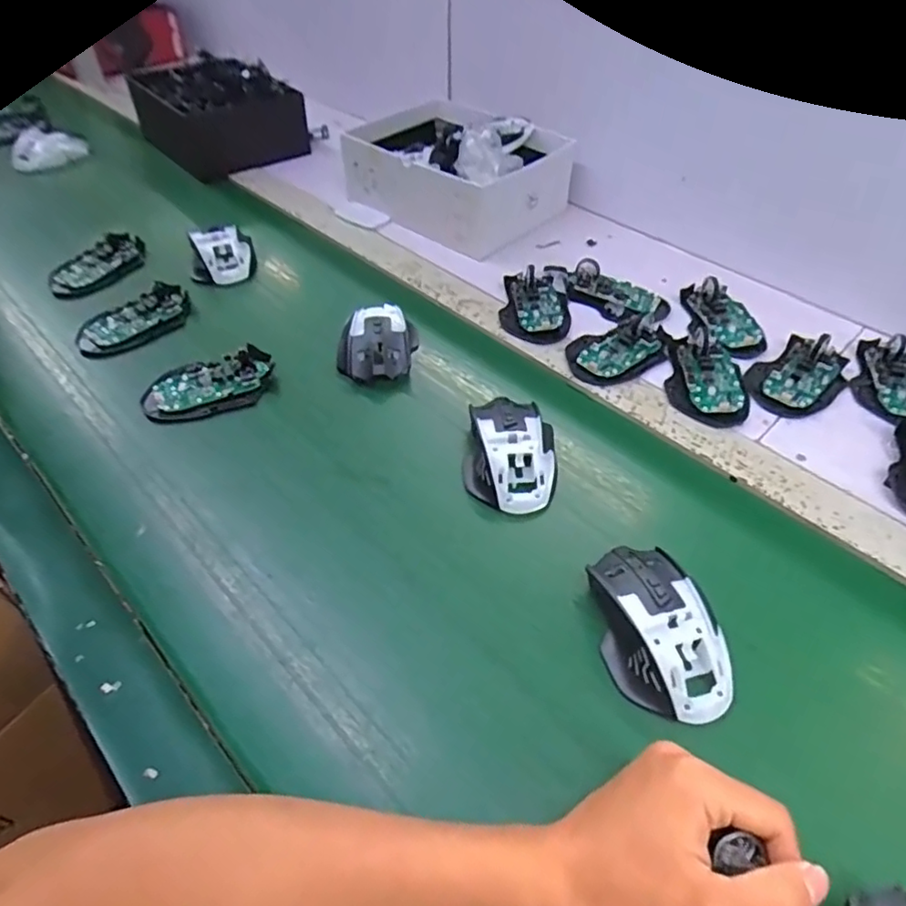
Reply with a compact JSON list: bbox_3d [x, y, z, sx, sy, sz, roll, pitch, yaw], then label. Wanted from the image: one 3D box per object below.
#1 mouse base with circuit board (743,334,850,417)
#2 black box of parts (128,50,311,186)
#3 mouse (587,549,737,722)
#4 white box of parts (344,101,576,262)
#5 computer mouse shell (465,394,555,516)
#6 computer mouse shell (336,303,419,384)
[{"bbox_3d":[0.327,-0.078,0.565,0.109,0.022,0.072,-34,56,-27],"label":"mouse base with circuit board"},{"bbox_3d":[-0.359,-0.517,0.913,0.193,0.092,0.230,-30,54,-25],"label":"black box of parts"},{"bbox_3d":[0.128,0.111,0.385,0.065,0.040,0.113,-12,49,-10],"label":"mouse"},{"bbox_3d":[0.010,-0.374,0.779,0.235,0.102,0.200,31,55,25],"label":"white box of parts"},{"bbox_3d":[0.046,-0.006,0.489,0.071,0.036,0.108,0,48,0],"label":"computer mouse shell"},{"bbox_3d":[-0.071,-0.105,0.578,0.062,0.036,0.086,9,48,8],"label":"computer mouse shell"}]

